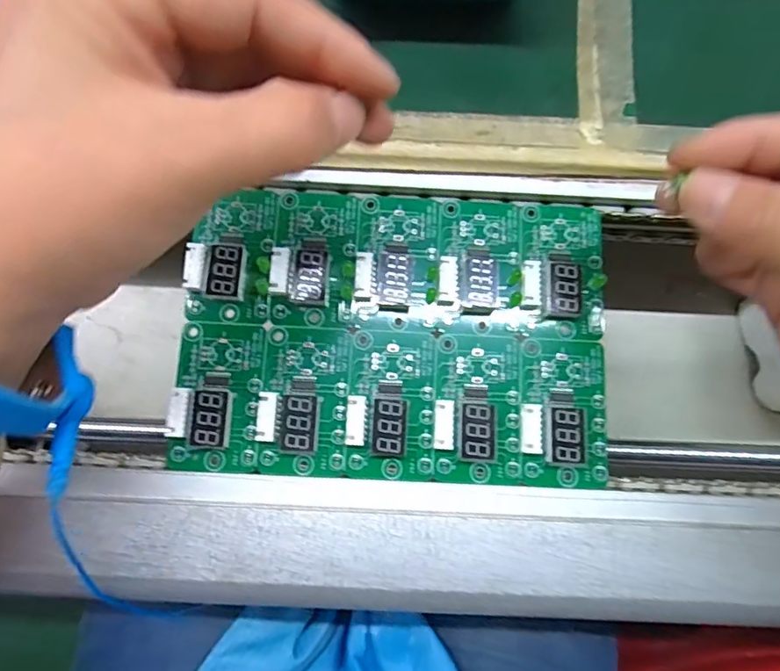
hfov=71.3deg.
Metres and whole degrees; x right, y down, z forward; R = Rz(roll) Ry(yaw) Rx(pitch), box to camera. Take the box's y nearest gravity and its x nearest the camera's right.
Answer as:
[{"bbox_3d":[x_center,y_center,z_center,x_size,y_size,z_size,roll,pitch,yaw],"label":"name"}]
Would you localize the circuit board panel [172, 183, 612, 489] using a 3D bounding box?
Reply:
[{"bbox_3d":[0.003,-0.002,0.234,0.179,0.009,0.121,3,80,-1],"label":"circuit board panel"}]

